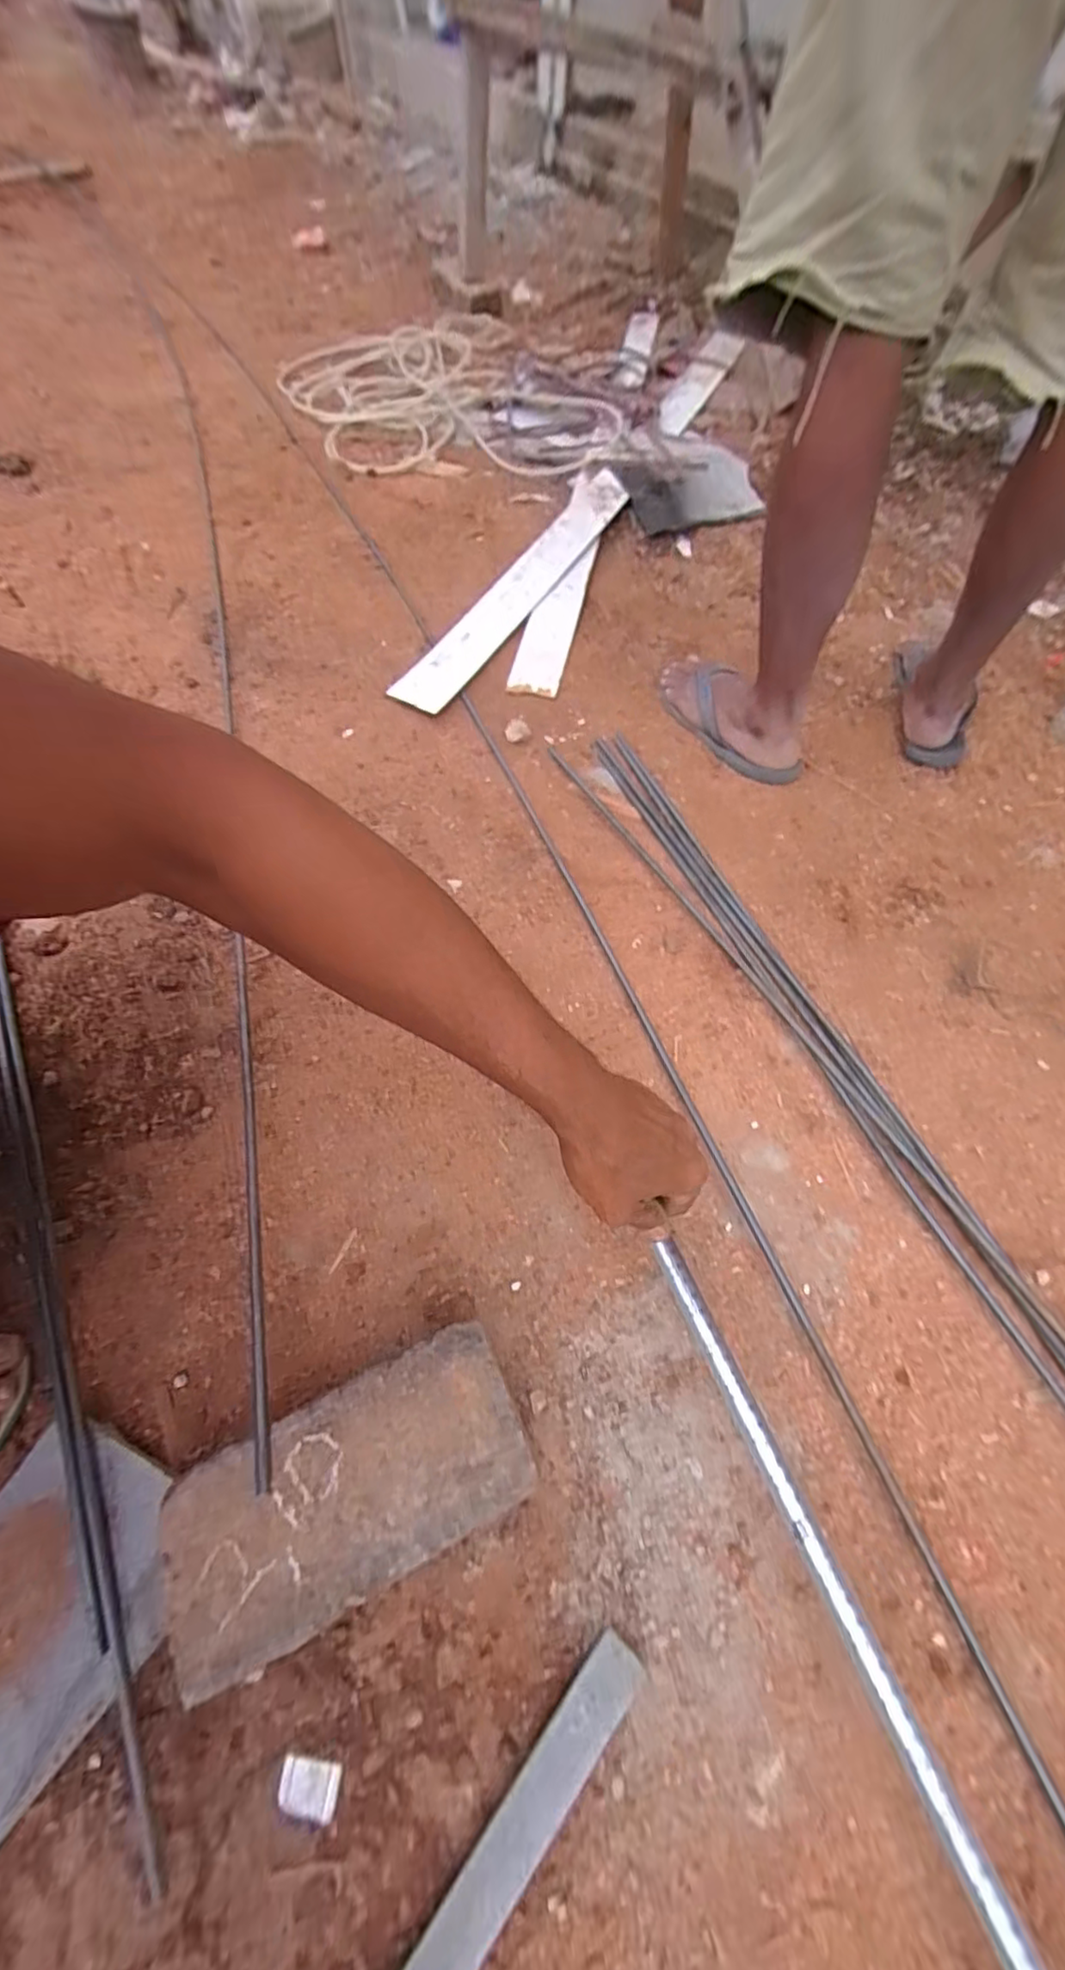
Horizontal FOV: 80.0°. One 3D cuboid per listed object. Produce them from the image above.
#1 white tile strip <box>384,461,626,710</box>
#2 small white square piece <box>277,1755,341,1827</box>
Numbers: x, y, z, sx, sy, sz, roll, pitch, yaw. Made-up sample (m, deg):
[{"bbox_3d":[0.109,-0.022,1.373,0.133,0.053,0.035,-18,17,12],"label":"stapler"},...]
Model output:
[{"bbox_3d":[-0.005,-0.652,1.010,0.080,0.016,0.731,23,62,11],"label":"white tile strip"},{"bbox_3d":[-0.129,0.464,0.366,0.034,0.005,0.022,7,60,2],"label":"small white square piece"}]

